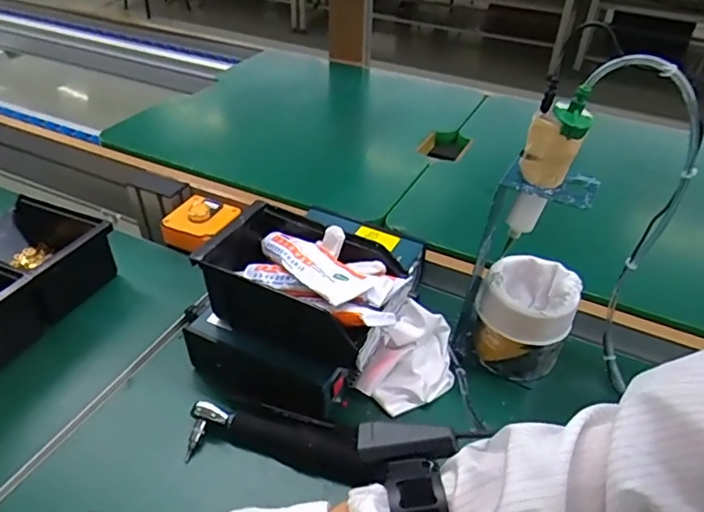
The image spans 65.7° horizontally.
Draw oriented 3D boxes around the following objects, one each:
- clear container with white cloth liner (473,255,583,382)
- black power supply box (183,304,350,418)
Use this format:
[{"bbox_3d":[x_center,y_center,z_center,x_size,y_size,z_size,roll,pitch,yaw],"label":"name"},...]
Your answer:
[{"bbox_3d":[0.171,0.064,0.549,0.092,0.104,0.079,20,41,20],"label":"clear container with white cloth liner"},{"bbox_3d":[-0.089,0.103,0.510,0.168,0.051,0.045,17,41,17],"label":"black power supply box"}]

